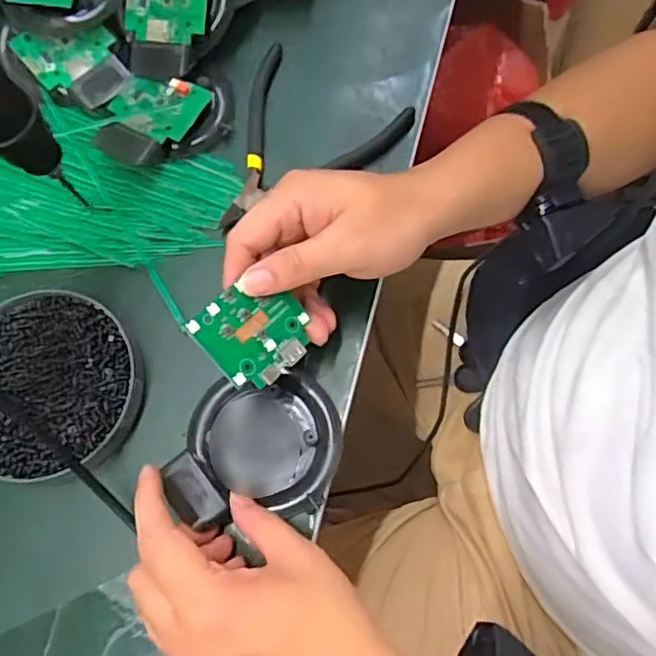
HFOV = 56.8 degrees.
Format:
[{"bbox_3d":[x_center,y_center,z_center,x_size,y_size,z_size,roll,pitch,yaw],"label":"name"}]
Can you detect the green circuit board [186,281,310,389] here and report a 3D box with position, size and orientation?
[{"bbox_3d":[-0.039,0.001,0.329,0.055,0.006,0.053,-44,101,-25],"label":"green circuit board"}]

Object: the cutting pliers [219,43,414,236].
[{"bbox_3d":[-0.026,-0.118,0.412,0.115,0.013,0.136,30,74,14],"label":"cutting pliers"}]

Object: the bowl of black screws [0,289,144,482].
[{"bbox_3d":[-0.173,0.037,0.372,0.115,0.031,0.109,-1,70,3],"label":"bowl of black screws"}]

